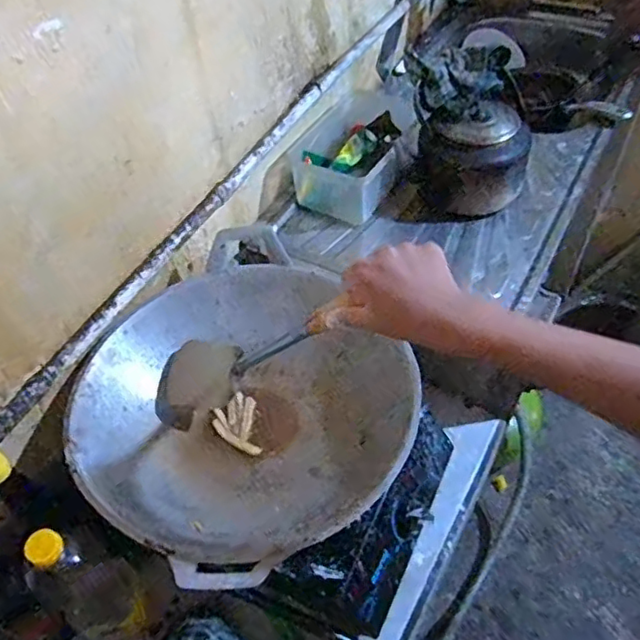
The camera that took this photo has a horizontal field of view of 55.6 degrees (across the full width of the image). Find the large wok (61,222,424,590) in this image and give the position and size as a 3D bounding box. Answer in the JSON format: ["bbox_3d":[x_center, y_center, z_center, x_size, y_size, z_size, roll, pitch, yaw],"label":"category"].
[{"bbox_3d":[-0.091,0.103,0.713,0.352,0.138,0.370,-2,52,2],"label":"large wok"}]

